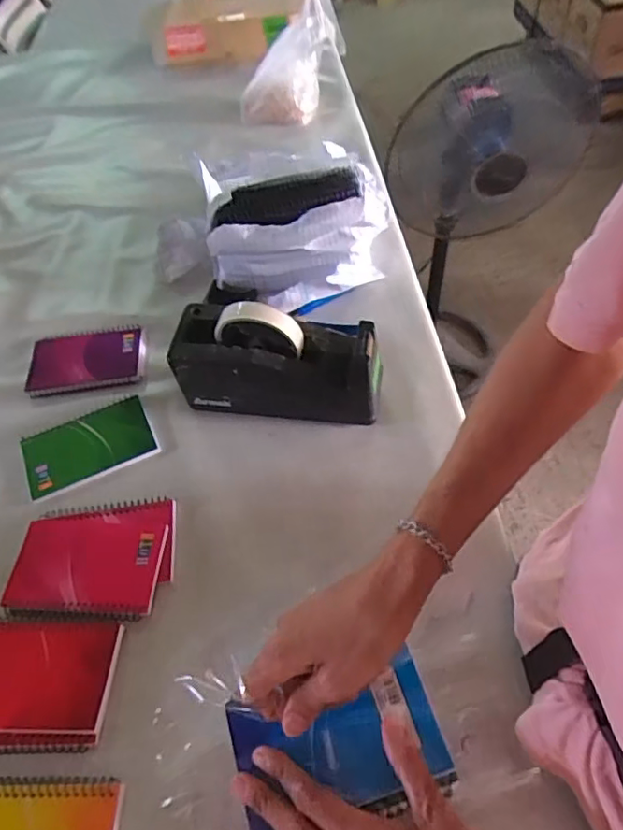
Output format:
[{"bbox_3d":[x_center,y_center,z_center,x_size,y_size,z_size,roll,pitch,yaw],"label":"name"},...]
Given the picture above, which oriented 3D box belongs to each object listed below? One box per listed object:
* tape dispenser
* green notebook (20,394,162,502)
[{"bbox_3d":[-0.033,-0.057,0.575,0.202,0.116,0.072,3,52,7],"label":"tape dispenser"},{"bbox_3d":[-0.234,0.030,0.599,0.130,0.010,0.089,-21,53,-12],"label":"green notebook"}]

